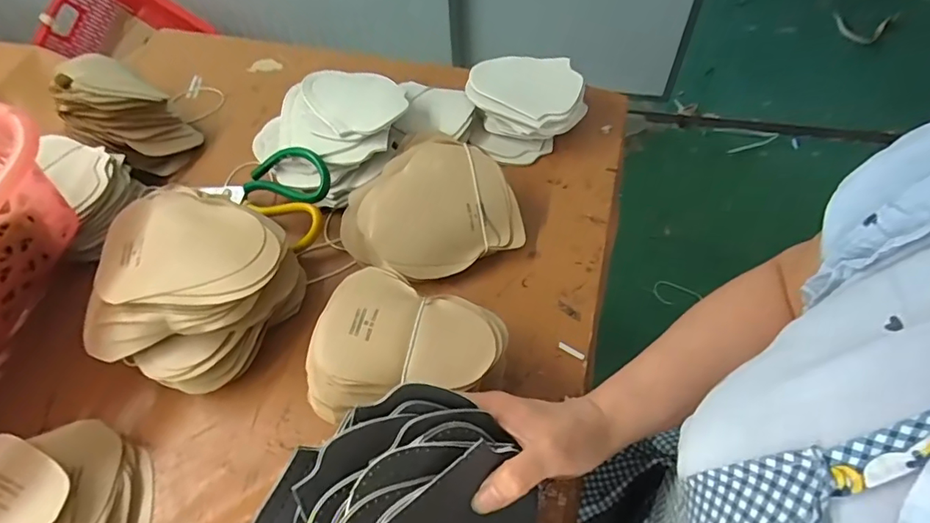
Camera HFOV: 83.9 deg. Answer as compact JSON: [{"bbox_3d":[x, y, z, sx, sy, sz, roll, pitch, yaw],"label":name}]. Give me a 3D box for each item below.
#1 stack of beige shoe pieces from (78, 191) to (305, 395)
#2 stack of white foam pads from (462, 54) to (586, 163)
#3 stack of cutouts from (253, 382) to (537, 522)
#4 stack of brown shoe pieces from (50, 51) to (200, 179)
[{"bbox_3d":[-0.228,0.021,0.439,0.147,0.086,0.155,19,58,15],"label":"stack of beige shoe pieces"},{"bbox_3d":[0.073,-0.185,0.610,0.135,0.067,0.119,-2,55,1],"label":"stack of white foam pads"},{"bbox_3d":[-0.046,0.160,0.322,0.171,0.091,0.118,-22,57,-13],"label":"stack of cutouts"},{"bbox_3d":[-0.397,-0.170,0.595,0.143,0.098,0.108,33,62,22],"label":"stack of brown shoe pieces"}]

